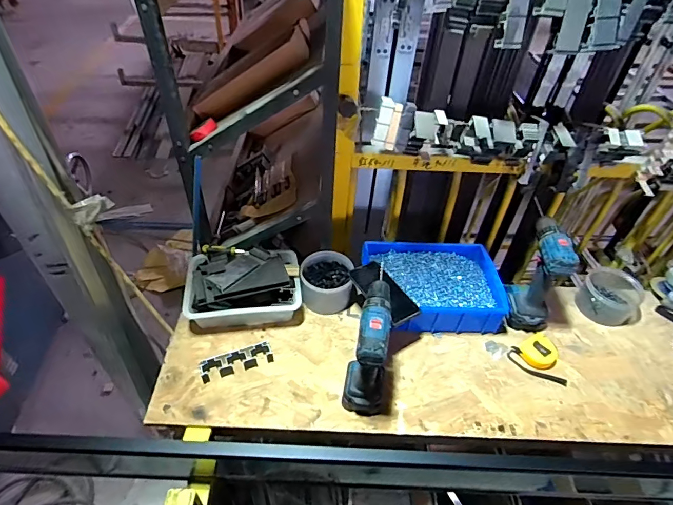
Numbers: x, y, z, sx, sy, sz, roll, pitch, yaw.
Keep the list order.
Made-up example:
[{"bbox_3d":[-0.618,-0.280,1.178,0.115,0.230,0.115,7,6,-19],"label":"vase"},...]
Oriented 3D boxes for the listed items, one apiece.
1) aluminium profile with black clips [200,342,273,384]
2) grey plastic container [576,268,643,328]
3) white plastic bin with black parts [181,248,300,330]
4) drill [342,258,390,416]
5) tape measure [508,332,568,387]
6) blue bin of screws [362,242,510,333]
[{"bbox_3d":[-0.194,0.213,0.801,0.137,0.030,0.036,-12,47,-17],"label":"aluminium profile with black clips"},{"bbox_3d":[0.625,0.095,0.938,0.125,0.073,0.120,3,44,-3],"label":"grey plastic container"},{"bbox_3d":[-0.198,0.070,0.895,0.235,0.101,0.165,-1,45,-7],"label":"white plastic bin with black parts"},{"bbox_3d":[0.069,0.172,0.731,0.070,0.223,0.161,15,45,10],"label":"drill"},{"bbox_3d":[0.423,0.216,0.835,0.090,0.029,0.109,-26,52,-28],"label":"tape measure"},{"bbox_3d":[0.217,0.076,0.931,0.286,0.087,0.231,-4,45,-9],"label":"blue bin of screws"}]

